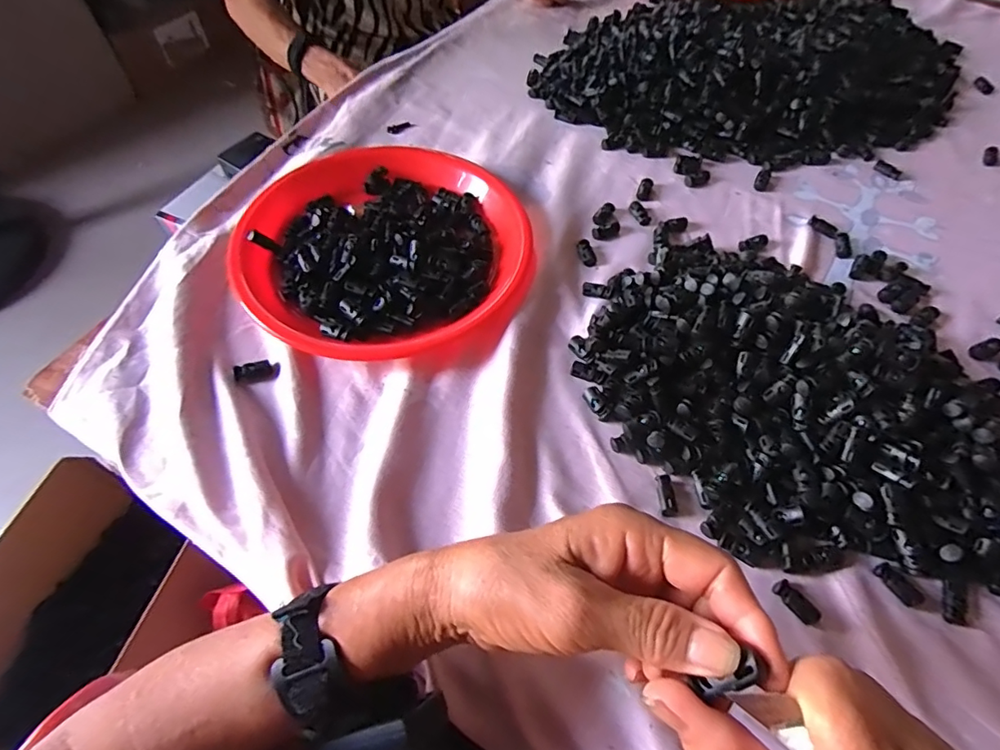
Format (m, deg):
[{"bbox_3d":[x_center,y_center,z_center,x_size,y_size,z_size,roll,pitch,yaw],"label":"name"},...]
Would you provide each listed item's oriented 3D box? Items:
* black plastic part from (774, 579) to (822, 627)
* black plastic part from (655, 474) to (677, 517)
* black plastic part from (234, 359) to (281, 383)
[{"bbox_3d":[0.186,0.143,0.319,0.010,0.007,0.028,-33,66,-19],"label":"black plastic part"},{"bbox_3d":[0.116,0.083,0.354,0.012,0.007,0.030,0,60,-1],"label":"black plastic part"},{"bbox_3d":[-0.193,-0.003,0.406,0.033,0.007,0.016,-8,59,-23],"label":"black plastic part"}]

